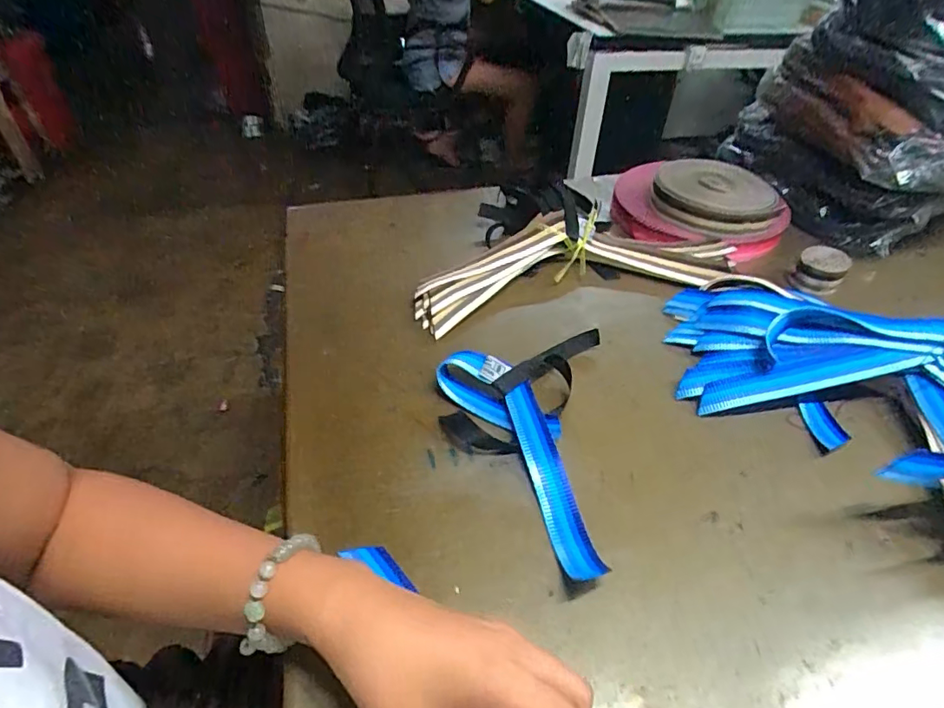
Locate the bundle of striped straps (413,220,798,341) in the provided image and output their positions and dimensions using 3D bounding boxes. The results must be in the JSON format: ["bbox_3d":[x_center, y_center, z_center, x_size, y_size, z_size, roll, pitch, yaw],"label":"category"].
[{"bbox_3d":[0.114,-0.082,0.532,0.346,0.045,0.129,-3,44,-5],"label":"bundle of striped straps"}]

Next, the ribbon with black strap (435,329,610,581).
[{"bbox_3d":[0.032,0.053,0.400,0.125,0.030,0.227,8,44,6],"label":"ribbon with black strap"}]

